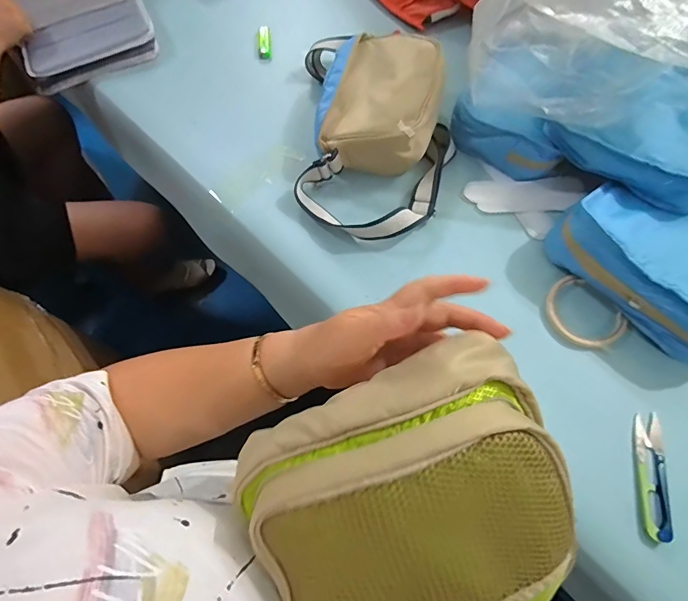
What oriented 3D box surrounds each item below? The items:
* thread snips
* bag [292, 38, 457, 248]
[{"bbox_3d":[0.305,0.172,0.387,0.027,0.010,0.115,11,65,7],"label":"thread snips"},{"bbox_3d":[0.045,-0.249,0.557,0.219,0.082,0.345,3,65,3],"label":"bag"}]

